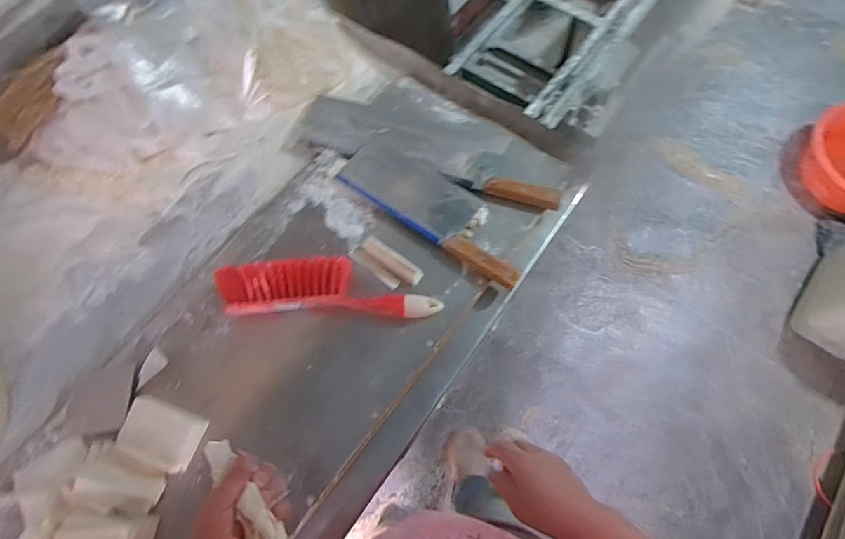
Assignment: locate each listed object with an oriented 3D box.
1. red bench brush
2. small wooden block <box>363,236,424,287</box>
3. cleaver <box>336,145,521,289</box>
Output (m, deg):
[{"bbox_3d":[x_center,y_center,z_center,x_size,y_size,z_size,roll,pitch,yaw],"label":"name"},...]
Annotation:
[{"bbox_3d":[-0.130,0.023,0.617,0.304,0.042,0.089,-1,69,1],"label":"red bench brush"},{"bbox_3d":[-0.042,-0.012,0.633,0.095,0.023,0.025,35,73,0],"label":"small wooden block"},{"bbox_3d":[0.022,-0.096,0.672,0.319,0.019,0.101,34,73,13],"label":"cleaver"}]

